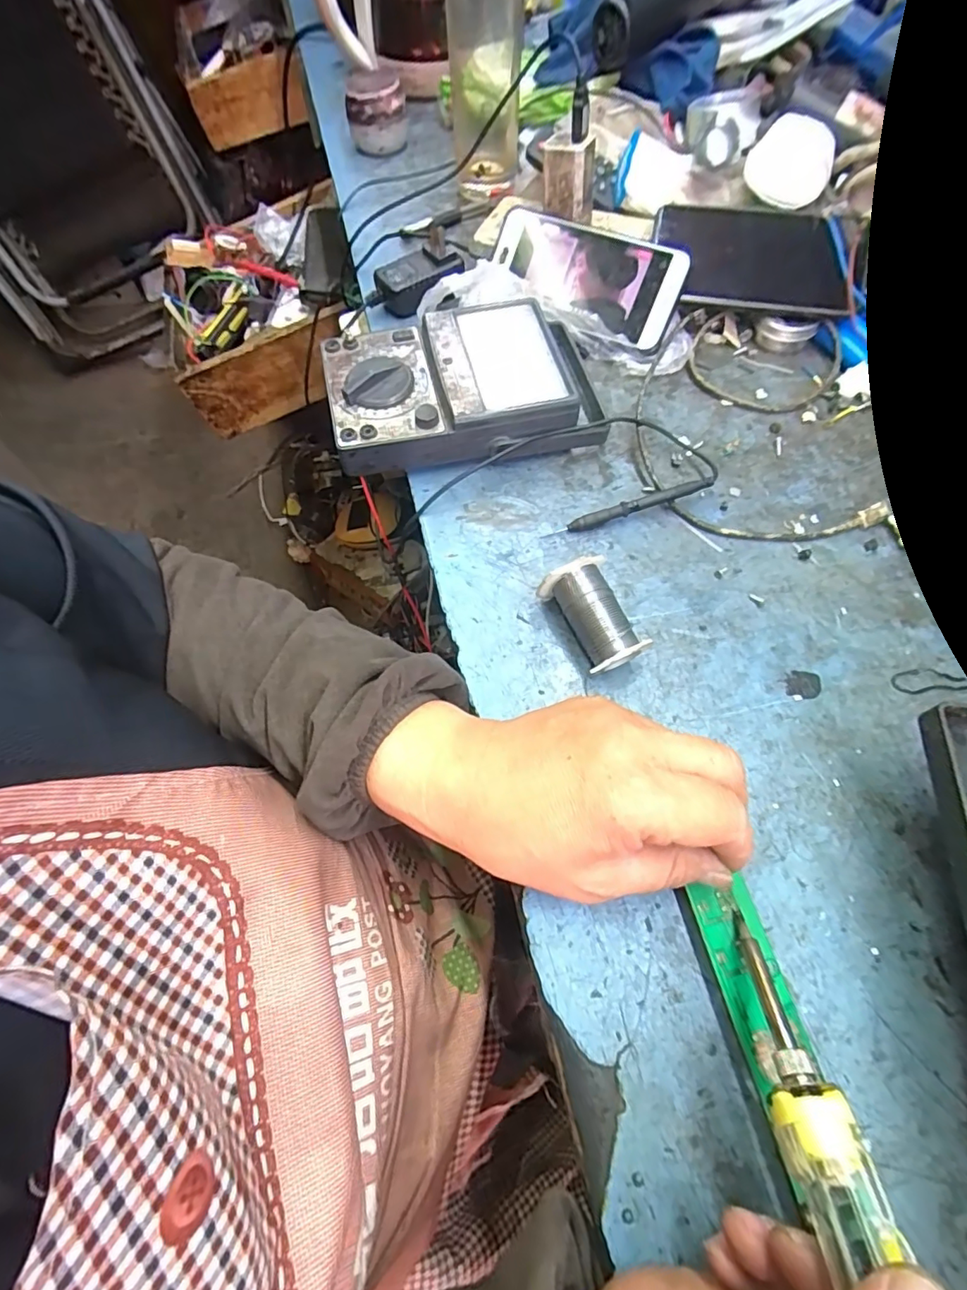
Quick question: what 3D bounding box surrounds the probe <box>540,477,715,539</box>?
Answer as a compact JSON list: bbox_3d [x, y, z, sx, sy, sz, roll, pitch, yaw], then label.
[{"bbox_3d":[0.098,-0.092,0.364,0.116,0.018,0.008,-16,65,-7],"label":"probe"}]

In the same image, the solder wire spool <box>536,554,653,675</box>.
[{"bbox_3d":[0.064,-0.016,0.315,0.037,0.039,0.061,-24,66,-11],"label":"solder wire spool"}]

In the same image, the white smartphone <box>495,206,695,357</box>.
[{"bbox_3d":[0.079,-0.291,0.425,0.150,0.009,0.070,25,100,10],"label":"white smartphone"}]

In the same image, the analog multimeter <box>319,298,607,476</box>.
[{"bbox_3d":[-0.012,-0.187,0.392,0.194,0.047,0.122,-11,64,-5],"label":"analog multimeter"}]

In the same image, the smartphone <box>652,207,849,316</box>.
[{"bbox_3d":[0.205,-0.299,0.417,0.141,0.013,0.079,9,86,5],"label":"smartphone"}]

